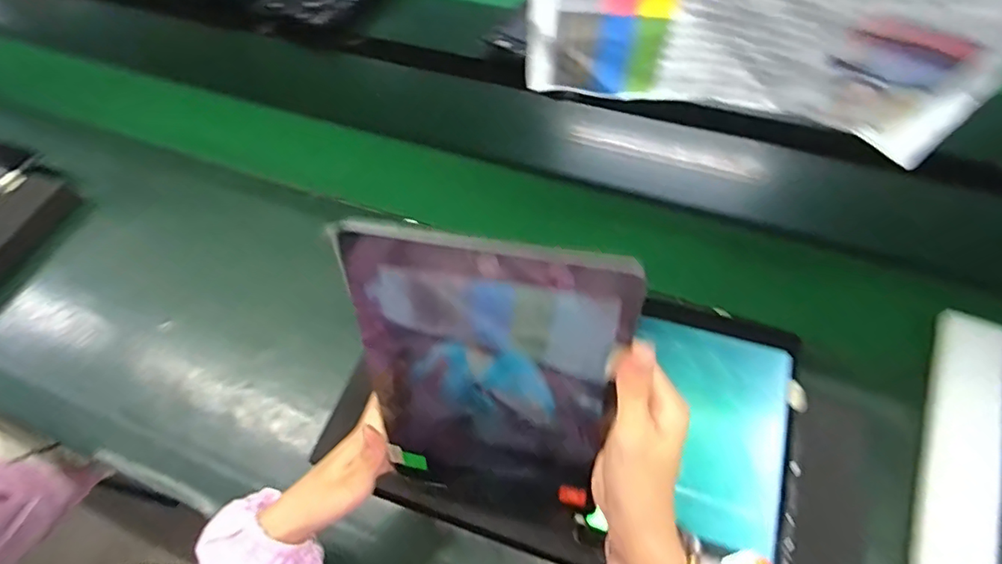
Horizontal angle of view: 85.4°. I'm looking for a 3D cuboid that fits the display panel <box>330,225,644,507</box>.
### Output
[{"bbox_3d":[-0.012,0.075,0.368,0.165,0.262,0.014,10,42,10],"label":"display panel"}]

